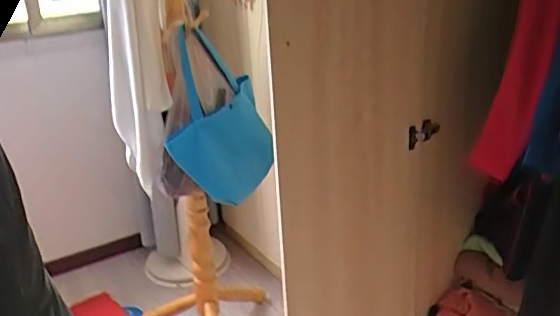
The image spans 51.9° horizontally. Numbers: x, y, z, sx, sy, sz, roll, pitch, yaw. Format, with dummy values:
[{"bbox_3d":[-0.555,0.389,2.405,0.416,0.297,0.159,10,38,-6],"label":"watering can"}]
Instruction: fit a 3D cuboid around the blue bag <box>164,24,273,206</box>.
[{"bbox_3d":[-0.170,-0.093,1.446,0.233,0.367,0.280,-7,22,-10],"label":"blue bag"}]

